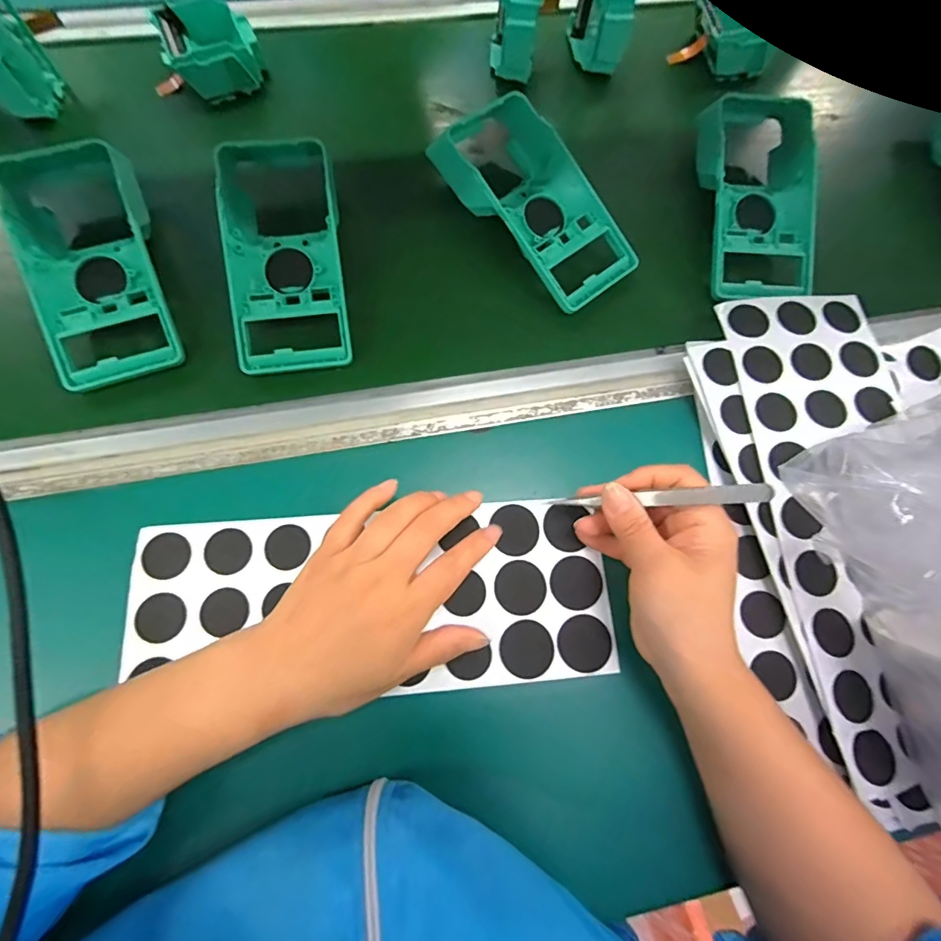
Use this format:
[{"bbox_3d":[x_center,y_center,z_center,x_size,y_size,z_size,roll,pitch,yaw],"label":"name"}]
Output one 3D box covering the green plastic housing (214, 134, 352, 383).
[{"bbox_3d":[-0.139,-0.169,0.364,0.081,0.050,0.187,-7,72,-4],"label":"green plastic housing"}]

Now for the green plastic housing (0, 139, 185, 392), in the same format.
[{"bbox_3d":[-0.276,-0.152,0.351,0.086,0.053,0.175,-18,74,-8],"label":"green plastic housing"}]

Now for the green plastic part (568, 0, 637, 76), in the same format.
[{"bbox_3d":[0.120,-0.424,0.446,0.040,0.081,0.079,-4,72,-3],"label":"green plastic part"}]

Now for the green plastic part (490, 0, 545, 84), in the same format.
[{"bbox_3d":[0.040,-0.410,0.435,0.040,0.070,0.066,-1,72,-2],"label":"green plastic part"}]

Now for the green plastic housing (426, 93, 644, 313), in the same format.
[{"bbox_3d":[0.050,-0.218,0.395,0.089,0.065,0.185,-37,77,-13],"label":"green plastic housing"}]

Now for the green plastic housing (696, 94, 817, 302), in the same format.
[{"bbox_3d":[0.240,-0.224,0.404,0.093,0.061,0.172,4,72,-1],"label":"green plastic housing"}]

